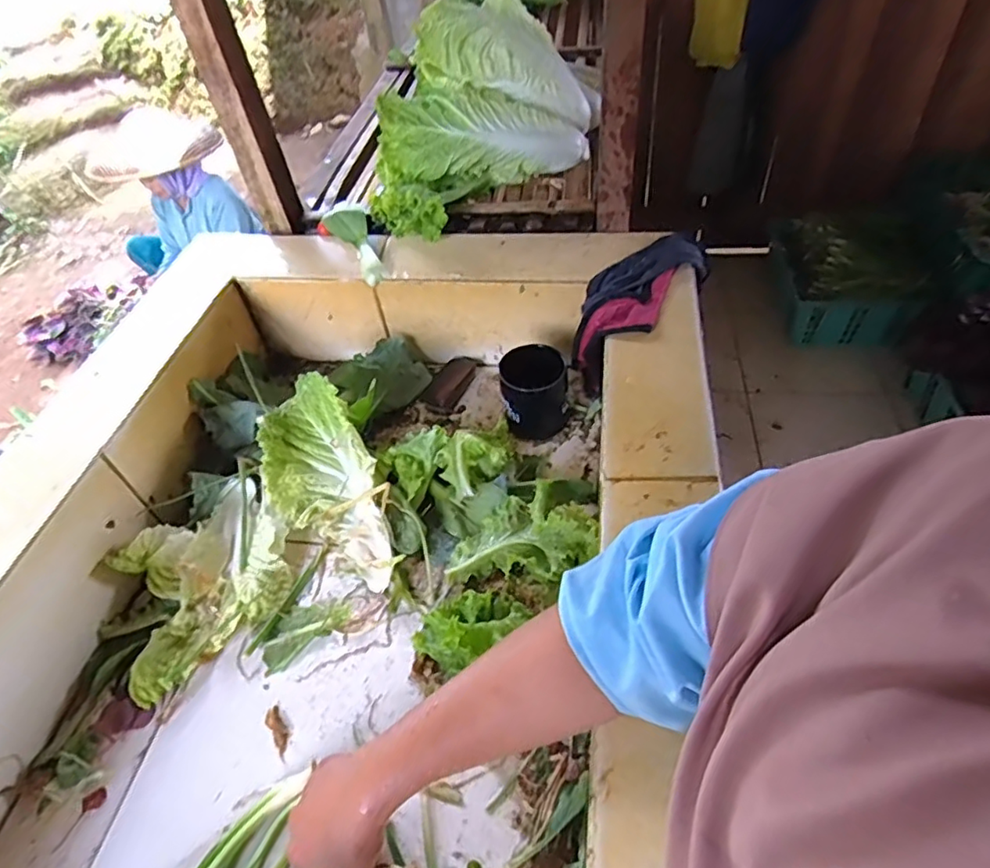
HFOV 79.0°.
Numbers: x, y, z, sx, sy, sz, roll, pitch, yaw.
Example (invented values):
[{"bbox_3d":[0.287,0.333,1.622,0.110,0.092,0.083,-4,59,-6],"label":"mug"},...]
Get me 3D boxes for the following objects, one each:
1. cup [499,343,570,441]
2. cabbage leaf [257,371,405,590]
[{"bbox_3d":[0.050,-0.050,0.752,0.079,0.093,0.082,-5,47,2],"label":"cup"},{"bbox_3d":[-0.192,0.059,0.685,0.119,0.072,0.270,-27,66,-18],"label":"cabbage leaf"}]

